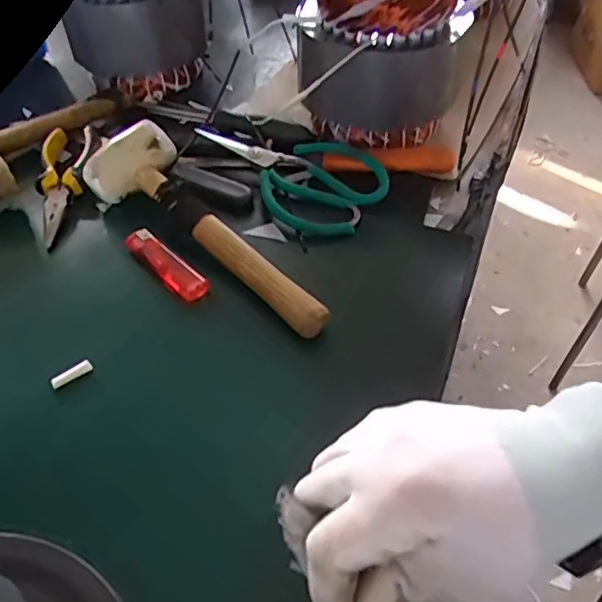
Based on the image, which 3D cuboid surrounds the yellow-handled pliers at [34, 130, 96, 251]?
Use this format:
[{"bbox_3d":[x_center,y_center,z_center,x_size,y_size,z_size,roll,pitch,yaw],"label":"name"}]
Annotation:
[{"bbox_3d":[-0.214,-0.106,0.523,0.045,0.020,0.157,-5,48,-3],"label":"yellow-handled pliers"}]

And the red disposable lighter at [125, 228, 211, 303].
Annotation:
[{"bbox_3d":[-0.102,-0.026,0.451,0.023,0.018,0.090,-37,57,-27],"label":"red disposable lighter"}]

